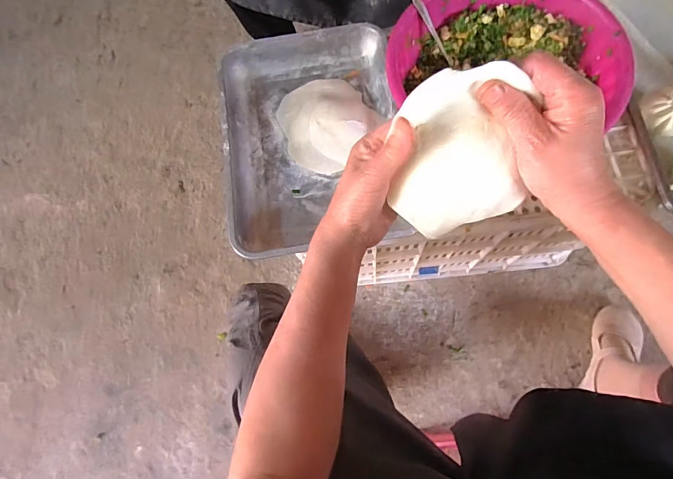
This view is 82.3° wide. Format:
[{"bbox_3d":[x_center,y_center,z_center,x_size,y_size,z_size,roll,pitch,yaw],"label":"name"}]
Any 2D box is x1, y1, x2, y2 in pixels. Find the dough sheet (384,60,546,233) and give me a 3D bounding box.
[{"bbox_3d":[0.096,-0.065,0.303,0.098,0.009,0.126,-3,112,9],"label":"dough sheet"}]

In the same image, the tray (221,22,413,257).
[{"bbox_3d":[-0.045,-0.167,0.637,0.270,0.052,0.397,-8,72,3],"label":"tray"}]

